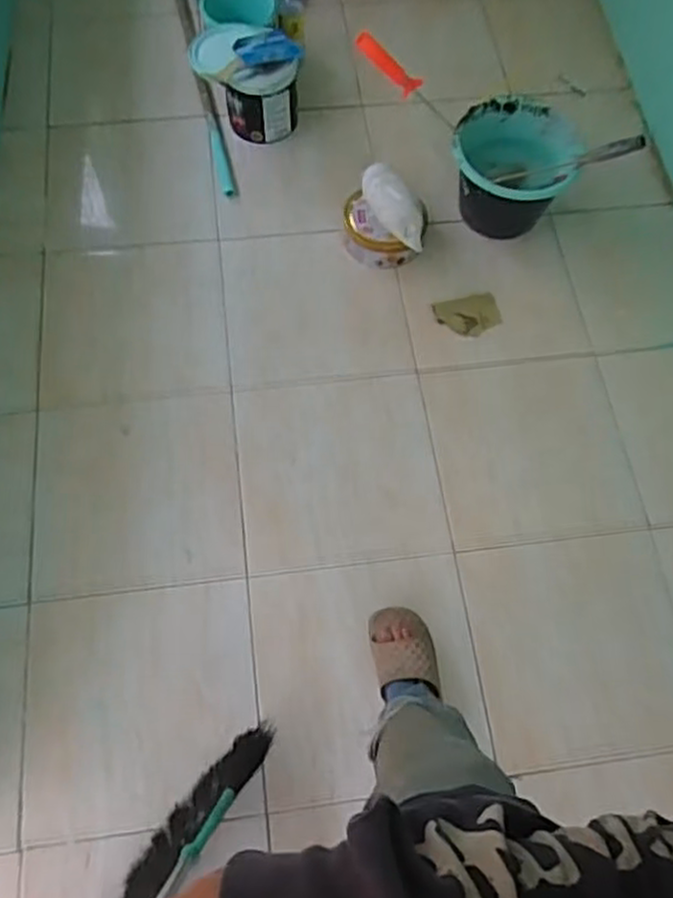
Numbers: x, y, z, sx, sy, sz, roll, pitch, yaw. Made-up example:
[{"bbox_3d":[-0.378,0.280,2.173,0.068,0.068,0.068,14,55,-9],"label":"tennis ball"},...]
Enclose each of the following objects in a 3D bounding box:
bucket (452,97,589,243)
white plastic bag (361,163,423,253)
[{"bbox_3d":[0.392,-0.627,1.577,0.257,0.177,0.266,1,67,-1],"label":"bucket"},{"bbox_3d":[0.125,-0.535,1.525,0.089,0.080,0.214,-24,70,-11],"label":"white plastic bag"}]

